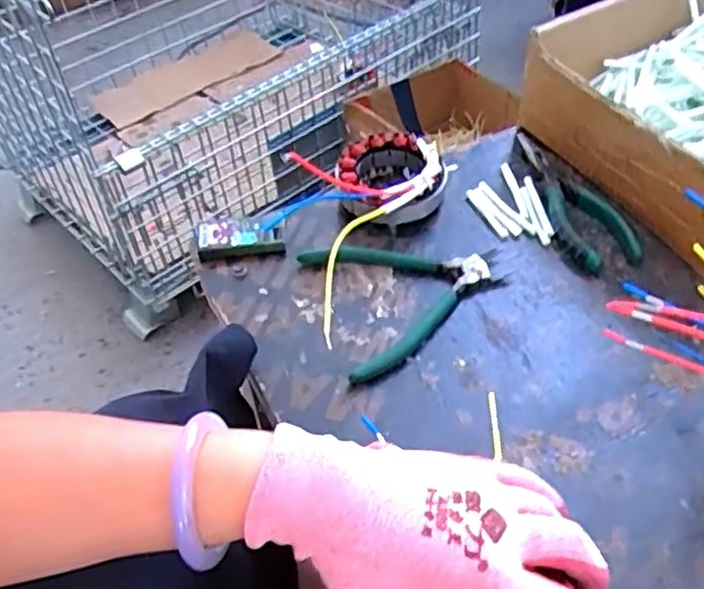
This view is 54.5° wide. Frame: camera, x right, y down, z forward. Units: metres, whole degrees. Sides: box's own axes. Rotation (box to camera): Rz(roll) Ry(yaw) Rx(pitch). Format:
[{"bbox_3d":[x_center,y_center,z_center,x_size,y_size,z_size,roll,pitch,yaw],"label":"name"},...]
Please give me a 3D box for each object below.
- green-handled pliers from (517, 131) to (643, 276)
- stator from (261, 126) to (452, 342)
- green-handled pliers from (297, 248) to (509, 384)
[{"bbox_3d":[0.171,-0.084,0.547,0.053,0.018,0.157,-14,49,-9],"label":"green-handled pliers"},{"bbox_3d":[-0.004,-0.063,0.523,0.106,0.053,0.207,21,53,21],"label":"stator"},{"bbox_3d":[0.044,-0.006,0.493,0.135,0.010,0.121,-17,49,-12],"label":"green-handled pliers"}]

